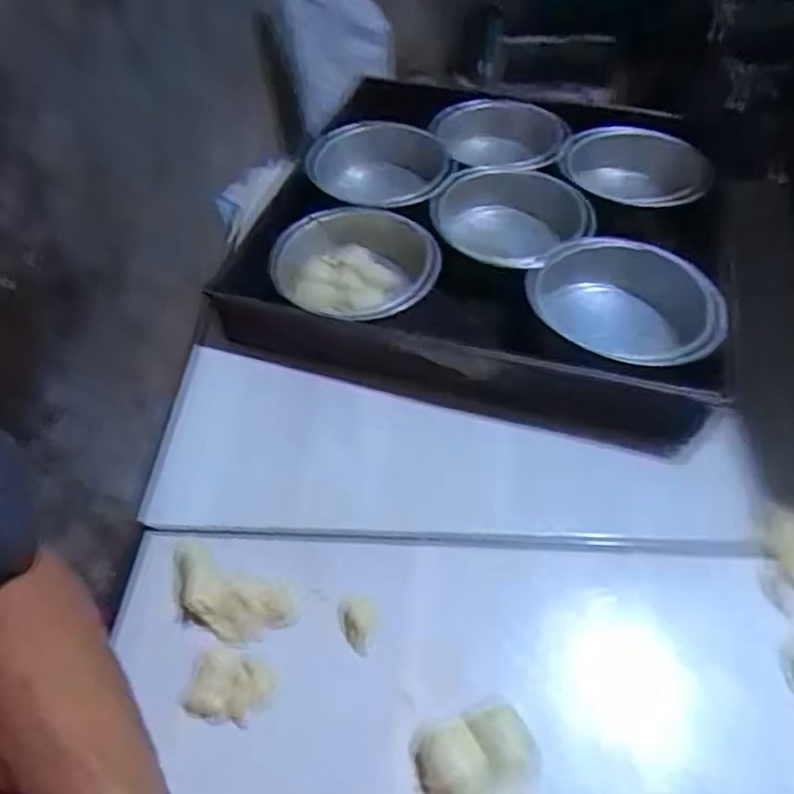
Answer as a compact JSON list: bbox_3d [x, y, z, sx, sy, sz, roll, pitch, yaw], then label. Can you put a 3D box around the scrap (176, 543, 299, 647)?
[{"bbox_3d":[-0.121,0.138,0.415,0.102,0.019,0.046,19,56,17],"label":"scrap"}]

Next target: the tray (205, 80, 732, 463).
[{"bbox_3d":[0.099,-0.190,0.654,0.443,0.088,0.475,12,55,12],"label":"tray"}]

